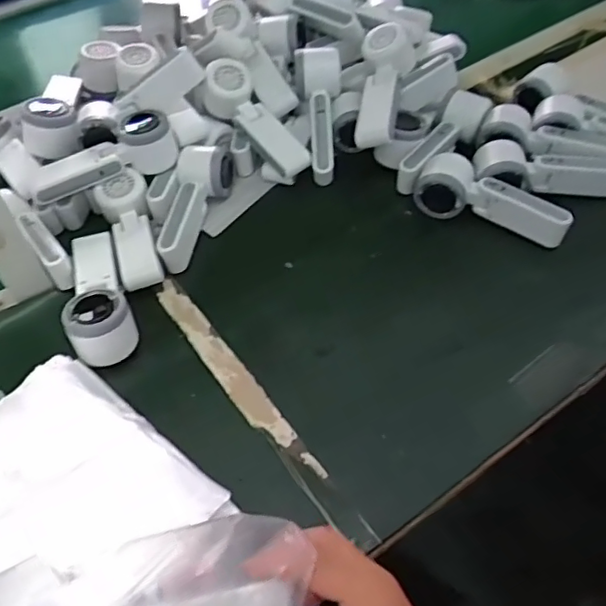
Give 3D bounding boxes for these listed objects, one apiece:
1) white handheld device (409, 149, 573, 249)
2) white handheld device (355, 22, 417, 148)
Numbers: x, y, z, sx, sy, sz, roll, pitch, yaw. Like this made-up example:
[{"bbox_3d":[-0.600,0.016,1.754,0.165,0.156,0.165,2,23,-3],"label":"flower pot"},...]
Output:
[{"bbox_3d":[0.207,-0.115,0.657,0.167,0.053,0.066,24,57,20],"label":"white handheld device"},{"bbox_3d":[0.092,-0.248,0.692,0.060,0.039,0.155,10,71,5],"label":"white handheld device"}]

